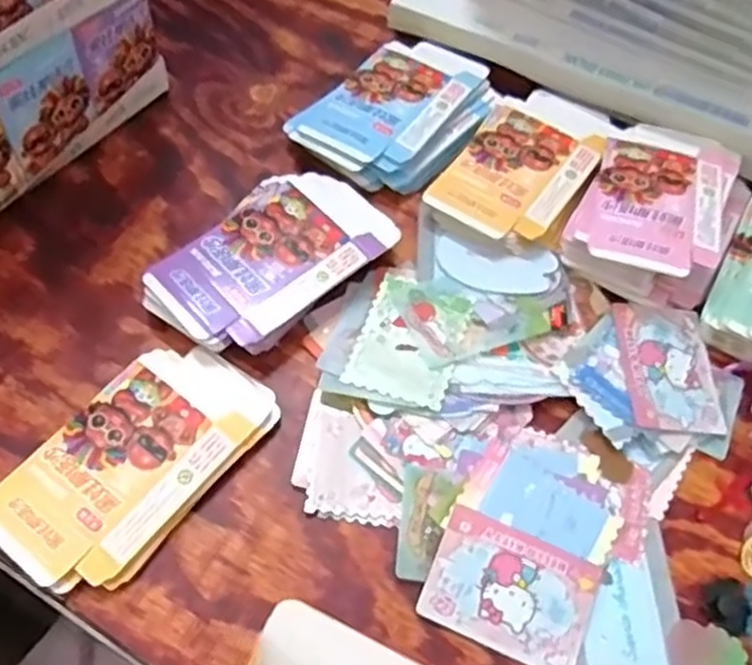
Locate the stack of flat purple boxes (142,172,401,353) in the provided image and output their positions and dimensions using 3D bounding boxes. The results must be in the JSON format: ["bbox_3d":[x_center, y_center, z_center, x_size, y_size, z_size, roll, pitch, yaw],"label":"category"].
[{"bbox_3d":[-0.069,-0.047,0.474,0.151,0.032,0.092,-39,70,-22],"label":"stack of flat purple boxes"}]

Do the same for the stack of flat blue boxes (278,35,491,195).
[{"bbox_3d":[0.019,-0.167,0.551,0.105,0.031,0.152,34,65,15],"label":"stack of flat blue boxes"}]

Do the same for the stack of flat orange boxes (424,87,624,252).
[{"bbox_3d":[0.111,-0.124,0.526,0.091,0.012,0.151,29,63,12],"label":"stack of flat orange boxes"}]

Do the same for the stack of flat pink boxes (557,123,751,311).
[{"bbox_3d":[0.200,-0.088,0.509,0.105,0.037,0.154,31,64,13],"label":"stack of flat pink boxes"}]

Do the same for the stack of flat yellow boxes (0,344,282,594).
[{"bbox_3d":[-0.136,0.073,0.412,0.088,0.017,0.155,35,65,15],"label":"stack of flat yellow boxes"}]

